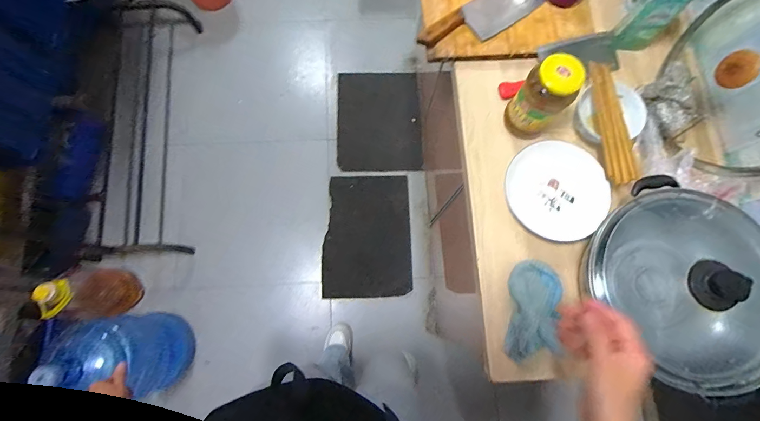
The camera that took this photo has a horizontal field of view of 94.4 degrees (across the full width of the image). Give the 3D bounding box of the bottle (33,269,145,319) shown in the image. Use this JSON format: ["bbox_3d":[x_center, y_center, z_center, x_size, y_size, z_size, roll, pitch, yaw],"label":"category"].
[{"bbox_3d":[-0.955,0.271,1.158,0.139,0.325,0.161,2,77,-1],"label":"bottle"}]

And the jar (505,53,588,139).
[{"bbox_3d":[0.291,-0.198,0.638,0.075,0.160,0.089,-42,81,-10],"label":"jar"}]

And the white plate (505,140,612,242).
[{"bbox_3d":[0.338,-0.039,0.672,0.173,0.029,0.189,0,77,-1],"label":"white plate"}]

